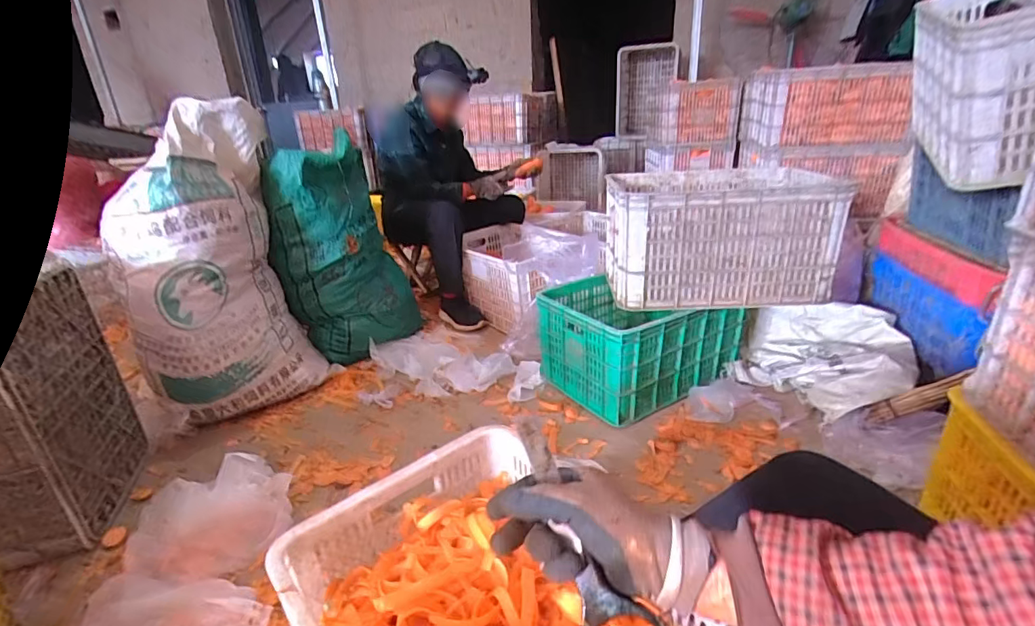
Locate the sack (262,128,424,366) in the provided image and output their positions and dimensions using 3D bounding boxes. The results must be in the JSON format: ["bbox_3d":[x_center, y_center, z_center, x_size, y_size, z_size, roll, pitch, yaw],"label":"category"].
[{"bbox_3d":[-0.519,-0.190,1.495,0.298,0.585,0.307,1,24,10],"label":"sack"}]

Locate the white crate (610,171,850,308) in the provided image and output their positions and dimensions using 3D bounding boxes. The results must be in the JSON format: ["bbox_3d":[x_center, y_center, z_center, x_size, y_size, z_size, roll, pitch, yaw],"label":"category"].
[{"bbox_3d":[0.490,-0.207,1.251,0.483,0.265,0.340,-2,23,4],"label":"white crate"}]

